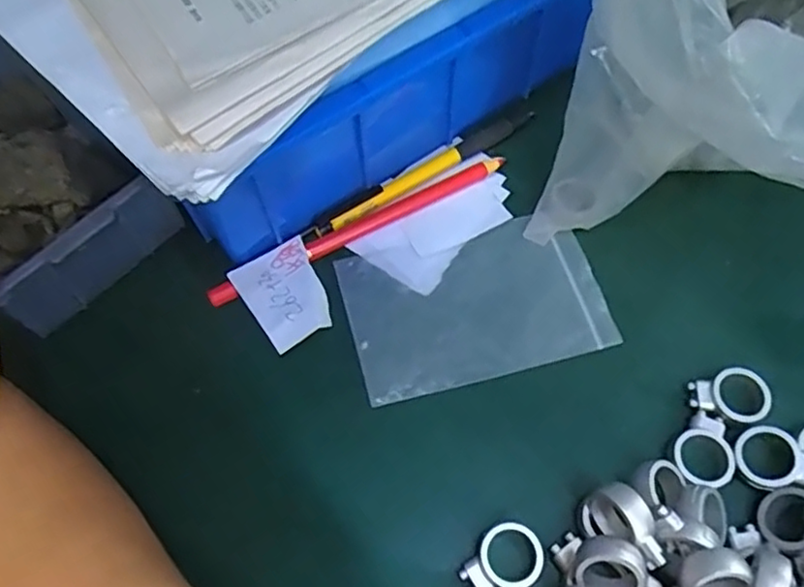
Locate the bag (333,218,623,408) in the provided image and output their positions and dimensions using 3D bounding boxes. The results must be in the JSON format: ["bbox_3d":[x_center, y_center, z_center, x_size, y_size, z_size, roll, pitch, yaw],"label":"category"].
[{"bbox_3d":[0.036,0.005,0.315,0.122,0.005,0.075,-14,66,-7],"label":"bag"}]

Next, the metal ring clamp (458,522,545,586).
[{"bbox_3d":[0.041,0.109,0.259,0.034,0.005,0.025,-35,68,-15],"label":"metal ring clamp"}]

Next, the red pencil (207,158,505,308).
[{"bbox_3d":[-0.021,-0.035,0.330,0.166,0.006,0.010,-26,66,-11],"label":"red pencil"}]

